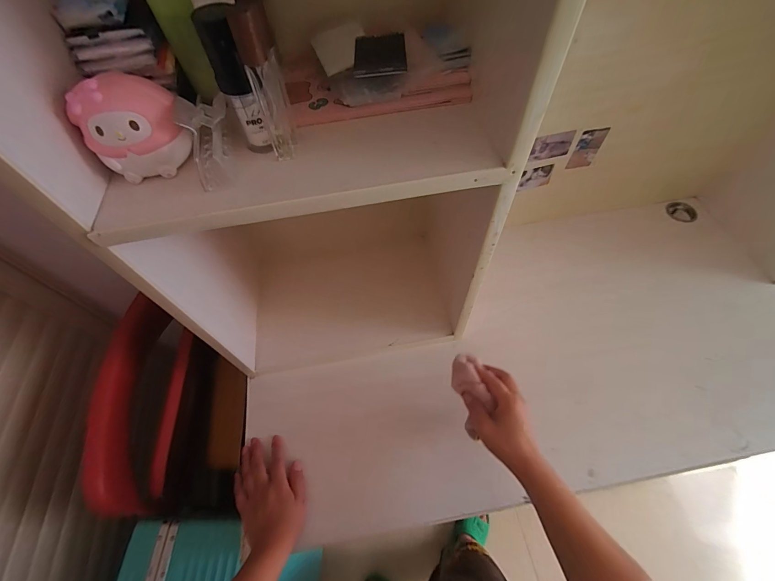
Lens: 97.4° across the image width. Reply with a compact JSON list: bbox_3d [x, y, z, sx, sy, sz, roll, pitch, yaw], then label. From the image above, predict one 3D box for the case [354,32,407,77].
[{"bbox_3d":[-0.008,-0.246,0.355,0.053,0.007,0.079,-2,59,1],"label":"case"}]

